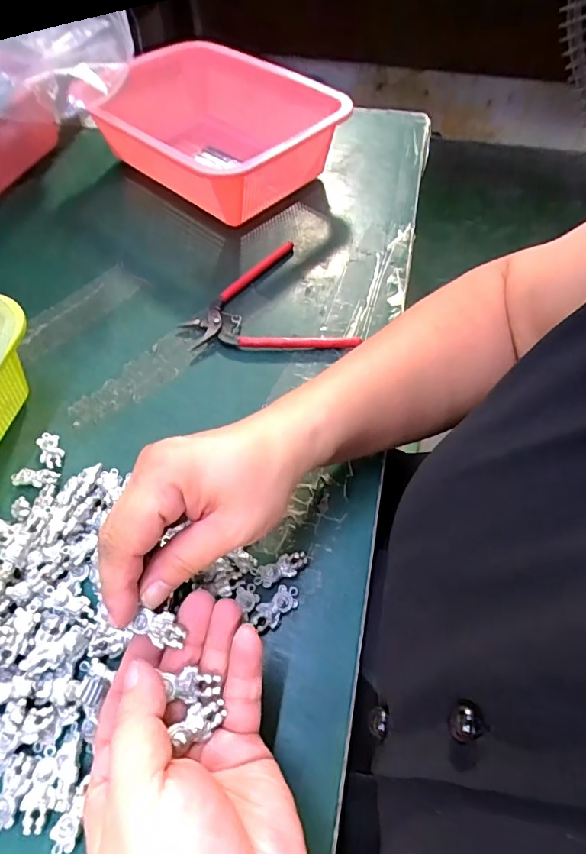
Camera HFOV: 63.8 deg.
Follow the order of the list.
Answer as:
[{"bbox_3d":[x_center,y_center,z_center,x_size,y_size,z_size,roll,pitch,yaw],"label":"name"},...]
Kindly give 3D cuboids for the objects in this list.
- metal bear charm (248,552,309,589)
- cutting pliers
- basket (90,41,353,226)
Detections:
[{"bbox_3d":[-0.007,0.086,0.286,0.035,0.006,0.014,-21,59,-12],"label":"metal bear charm"},{"bbox_3d":[-0.031,-0.100,0.408,0.123,0.013,0.136,-22,59,-13],"label":"cutting pliers"},{"bbox_3d":[-0.096,-0.330,0.523,0.195,0.081,0.288,-40,64,-22],"label":"basket"}]

